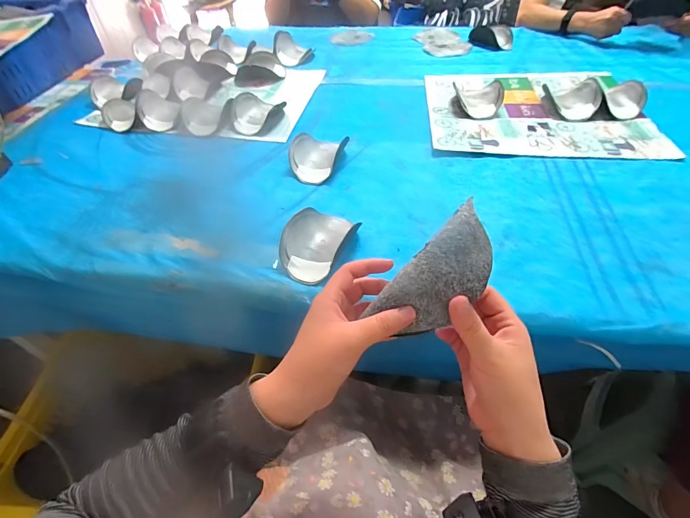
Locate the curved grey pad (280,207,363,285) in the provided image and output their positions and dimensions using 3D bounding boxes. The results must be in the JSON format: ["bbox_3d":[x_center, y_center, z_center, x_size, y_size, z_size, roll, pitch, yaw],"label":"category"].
[{"bbox_3d":[-0.037,-0.031,0.543,0.099,0.045,0.139,9,49,10],"label":"curved grey pad"}]

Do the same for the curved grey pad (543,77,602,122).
[{"bbox_3d":[0.504,-0.352,0.788,0.092,0.051,0.112,-5,48,-2],"label":"curved grey pad"}]

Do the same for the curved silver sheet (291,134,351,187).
[{"bbox_3d":[-0.060,-0.198,0.702,0.098,0.043,0.115,14,50,15],"label":"curved silver sheet"}]

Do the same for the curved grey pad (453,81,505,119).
[{"bbox_3d":[0.310,-0.375,0.824,0.099,0.044,0.132,-6,48,-3],"label":"curved grey pad"}]

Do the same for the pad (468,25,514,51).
[{"bbox_3d":[0.449,-0.682,1.100,0.133,0.050,0.093,13,50,14],"label":"pad"}]

